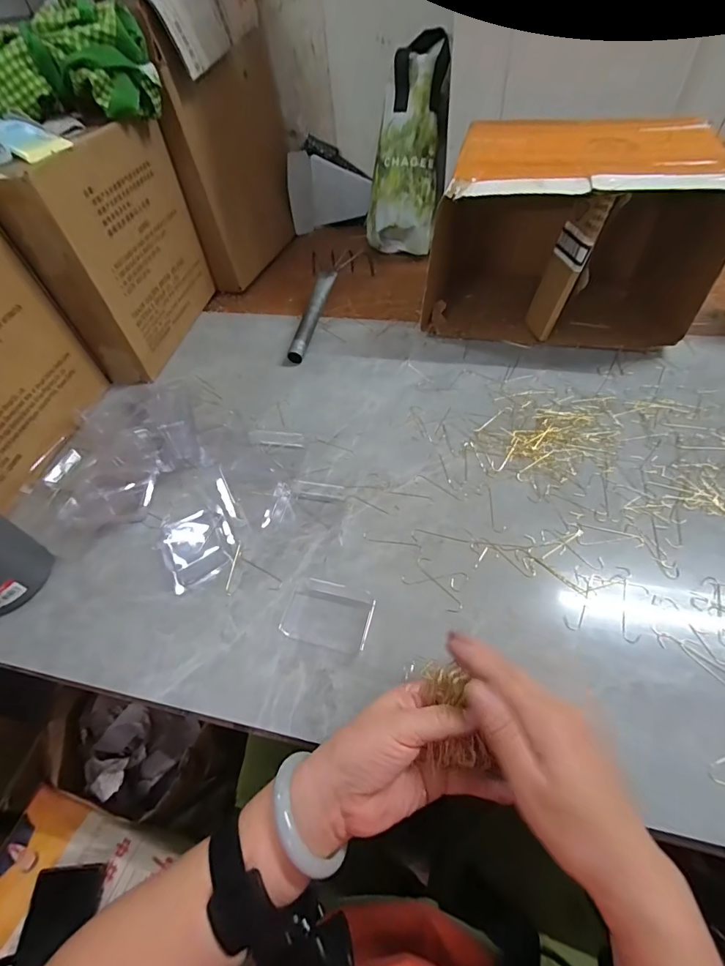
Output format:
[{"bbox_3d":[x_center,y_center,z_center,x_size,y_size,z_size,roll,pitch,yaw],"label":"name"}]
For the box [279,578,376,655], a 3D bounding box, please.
[{"bbox_3d":[-0.031,0.118,0.390,0.082,0.019,0.060,10,54,13],"label":"box"}]

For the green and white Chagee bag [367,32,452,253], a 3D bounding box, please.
[{"bbox_3d":[0.086,-0.595,0.752,0.129,0.323,0.086,21,33,20],"label":"green and white Chagee bag"}]

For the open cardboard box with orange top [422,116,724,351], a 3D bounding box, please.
[{"bbox_3d":[0.294,-0.383,0.626,0.338,0.210,0.301,10,54,13],"label":"open cardboard box with orange top"}]

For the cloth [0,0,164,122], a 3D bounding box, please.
[{"bbox_3d":[-0.363,-0.502,0.510,0.209,0.094,0.089,-22,53,-12],"label":"cloth"}]

